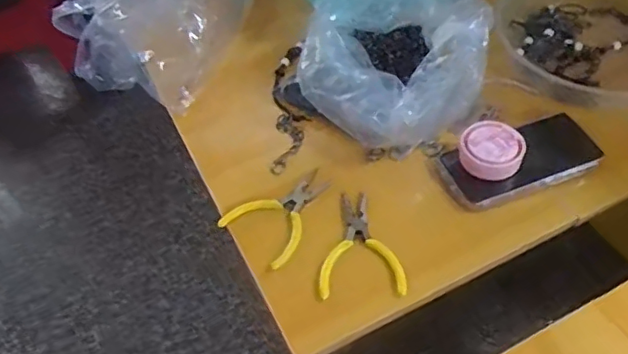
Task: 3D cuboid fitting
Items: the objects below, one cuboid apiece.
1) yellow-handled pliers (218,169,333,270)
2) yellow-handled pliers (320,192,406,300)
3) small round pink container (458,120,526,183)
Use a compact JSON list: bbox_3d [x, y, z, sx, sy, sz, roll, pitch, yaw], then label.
[{"bbox_3d":[-0.026,0.033,0.571,0.078,0.015,0.110,35,61,28],"label":"yellow-handled pliers"},{"bbox_3d":[0.043,0.059,0.540,0.075,0.013,0.110,-1,51,3],"label":"yellow-handled pliers"},{"bbox_3d":[0.173,-0.027,0.571,0.059,0.027,0.057,-2,51,2],"label":"small round pink container"}]

